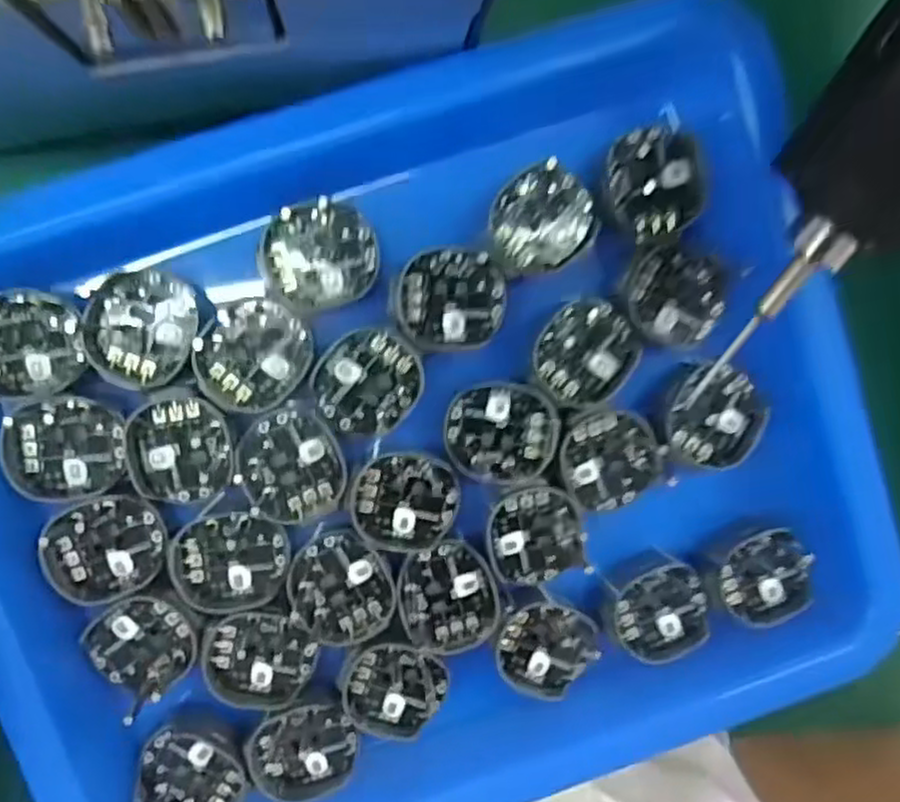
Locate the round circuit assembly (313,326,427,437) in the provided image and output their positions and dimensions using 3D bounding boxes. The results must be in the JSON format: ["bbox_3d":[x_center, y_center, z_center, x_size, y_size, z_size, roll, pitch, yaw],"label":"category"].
[{"bbox_3d":[-0.020,-0.004,0.181,0.025,0.004,0.026,0,96,-5],"label":"round circuit assembly"}]

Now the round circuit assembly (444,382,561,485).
[{"bbox_3d":[0.013,0.008,0.184,0.028,0.004,0.025,15,94,-6],"label":"round circuit assembly"}]

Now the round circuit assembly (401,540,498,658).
[{"bbox_3d":[0.000,0.051,0.188,0.025,0.004,0.029,-10,94,-5],"label":"round circuit assembly"}]

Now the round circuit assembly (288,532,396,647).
[{"bbox_3d":[-0.027,0.048,0.185,0.025,0.004,0.028,-19,97,-3],"label":"round circuit assembly"}]

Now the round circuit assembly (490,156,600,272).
[{"bbox_3d":[0.023,-0.045,0.180,0.026,0.004,0.024,0,96,-5],"label":"round circuit assembly"}]

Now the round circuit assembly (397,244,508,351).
[{"bbox_3d":[0.001,-0.025,0.180,0.027,0.004,0.025,-4,96,-5],"label":"round circuit assembly"}]

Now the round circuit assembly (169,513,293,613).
[{"bbox_3d":[-0.054,0.040,0.183,0.028,0.005,0.024,-11,94,-5],"label":"round circuit assembly"}]

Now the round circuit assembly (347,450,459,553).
[{"bbox_3d":[-0.011,0.026,0.184,0.027,0.004,0.025,0,96,-5],"label":"round circuit assembly"}]

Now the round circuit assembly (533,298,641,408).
[{"bbox_3d":[0.035,-0.012,0.185,0.026,0.004,0.024,0,96,-5],"label":"round circuit assembly"}]

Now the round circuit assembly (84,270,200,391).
[{"bbox_3d":[-0.073,-0.017,0.174,0.024,0.004,0.027,4,95,-5],"label":"round circuit assembly"}]

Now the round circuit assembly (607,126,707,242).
[{"bbox_3d":[0.052,-0.055,0.184,0.023,0.004,0.026,-11,94,-5],"label":"round circuit assembly"}]

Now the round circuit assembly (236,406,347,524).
[{"bbox_3d":[-0.039,0.016,0.180,0.025,0.004,0.027,0,96,-5],"label":"round circuit assembly"}]

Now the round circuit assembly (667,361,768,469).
[{"bbox_3d":[0.069,0.004,0.190,0.023,0.005,0.025,0,93,-5],"label":"round circuit assembly"}]

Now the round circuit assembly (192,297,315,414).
[{"bbox_3d":[-0.047,-0.011,0.176,0.028,0.004,0.025,-40,98,0],"label":"round circuit assembly"}]

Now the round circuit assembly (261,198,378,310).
[{"bbox_3d":[-0.031,-0.035,0.176,0.027,0.004,0.024,-18,97,-3],"label":"round circuit assembly"}]

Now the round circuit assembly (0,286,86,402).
[{"bbox_3d":[-0.100,-0.013,0.170,0.026,0.005,0.025,-7,94,-5],"label":"round circuit assembly"}]

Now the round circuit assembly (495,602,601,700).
[{"bbox_3d":[0.026,0.065,0.192,0.027,0.005,0.024,2,93,-5],"label":"round circuit assembly"}]

